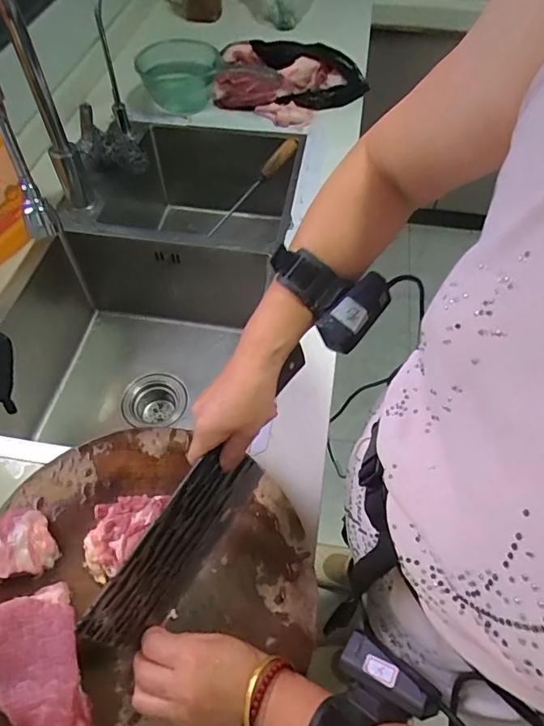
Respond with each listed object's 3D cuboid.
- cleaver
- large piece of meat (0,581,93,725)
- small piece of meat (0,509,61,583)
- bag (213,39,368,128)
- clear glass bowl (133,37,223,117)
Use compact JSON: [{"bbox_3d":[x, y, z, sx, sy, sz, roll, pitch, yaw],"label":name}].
[{"bbox_3d":[-0.056,0.116,0.457,0.024,0.090,0.300,17,62,39],"label":"cleaver"},{"bbox_3d":[-0.201,0.267,0.389,0.092,0.032,0.152,-19,58,-12],"label":"large piece of meat"},{"bbox_3d":[-0.244,0.173,0.462,0.062,0.033,0.062,0,56,0],"label":"small piece of meat"},{"bbox_3d":[0.044,-0.609,1.028,0.314,0.088,0.212,6,56,4],"label":"bag"},{"bbox_3d":[-0.195,-0.618,1.036,0.165,0.107,0.201,-7,56,-5],"label":"clear glass bowl"}]

